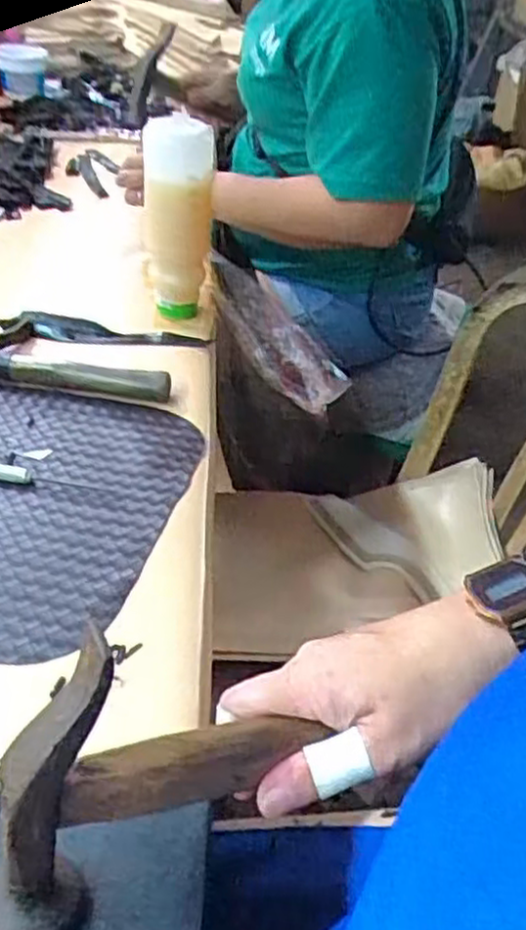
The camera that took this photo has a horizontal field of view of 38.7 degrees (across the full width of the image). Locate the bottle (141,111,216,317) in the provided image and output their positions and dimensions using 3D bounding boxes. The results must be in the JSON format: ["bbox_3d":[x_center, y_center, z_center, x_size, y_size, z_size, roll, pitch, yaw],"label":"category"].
[{"bbox_3d":[-0.079,-0.229,0.708,0.063,0.172,0.049,-2,39,-7],"label":"bottle"}]

